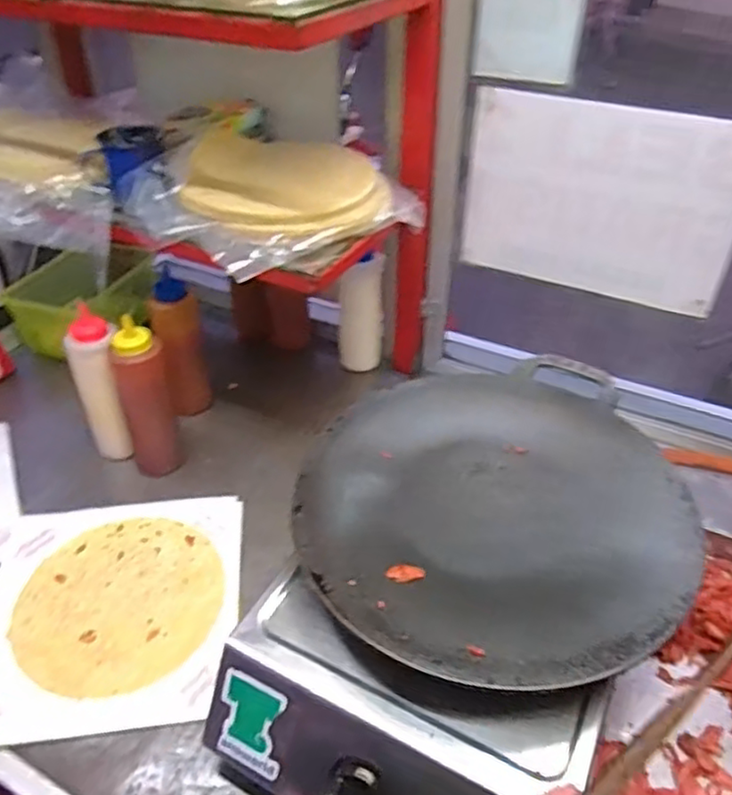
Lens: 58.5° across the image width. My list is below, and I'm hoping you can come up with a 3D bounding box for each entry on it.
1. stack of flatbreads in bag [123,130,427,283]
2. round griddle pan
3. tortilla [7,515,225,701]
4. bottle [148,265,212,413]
[{"bbox_3d":[-0.104,-0.227,0.721,0.264,0.050,0.232,-29,50,-32],"label":"stack of flatbreads in bag"},{"bbox_3d":[0.105,0.083,0.569,0.315,0.036,0.343,2,40,-2],"label":"round griddle pan"},{"bbox_3d":[-0.252,0.205,0.670,0.202,0.006,0.199,1,39,0],"label":"tortilla"},{"bbox_3d":[-0.240,-0.064,0.846,0.056,0.183,0.052,10,41,8],"label":"bottle"}]

